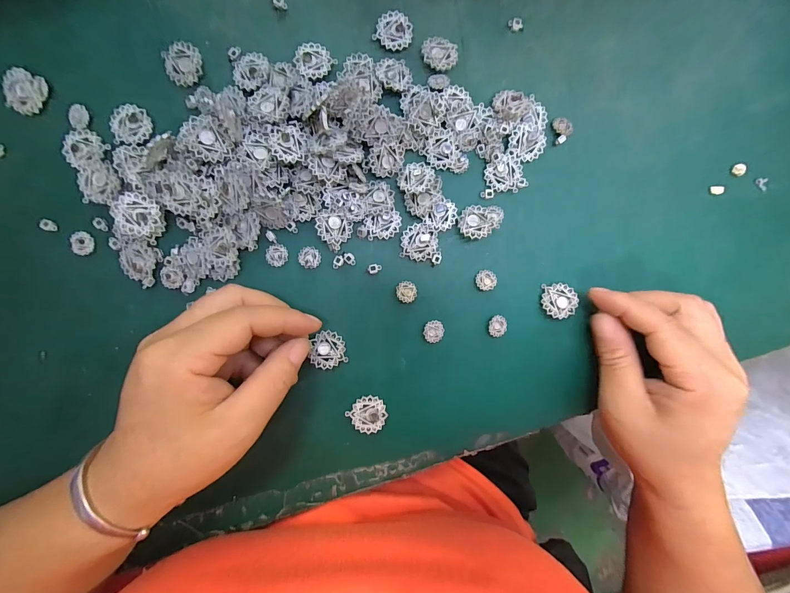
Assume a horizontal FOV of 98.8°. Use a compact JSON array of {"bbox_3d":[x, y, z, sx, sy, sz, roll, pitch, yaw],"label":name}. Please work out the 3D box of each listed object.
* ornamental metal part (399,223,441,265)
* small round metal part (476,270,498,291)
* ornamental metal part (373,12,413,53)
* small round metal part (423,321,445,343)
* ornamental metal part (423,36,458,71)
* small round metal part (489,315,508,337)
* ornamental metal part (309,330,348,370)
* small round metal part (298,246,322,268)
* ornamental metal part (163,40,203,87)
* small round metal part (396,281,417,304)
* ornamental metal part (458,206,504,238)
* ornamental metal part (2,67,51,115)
[{"bbox_3d":[0.017,-0.034,0.217,0.026,0.005,0.023,5,91,-4],"label":"ornamental metal part"},{"bbox_3d":[0.060,-0.011,0.222,0.014,0.004,0.013,0,91,-4],"label":"small round metal part"},{"bbox_3d":[0.000,-0.167,0.214,0.022,0.004,0.022,0,91,-4],"label":"ornamental metal part"},{"bbox_3d":[0.025,0.023,0.220,0.013,0.004,0.014,0,91,-4],"label":"small round metal part"},{"bbox_3d":[0.029,-0.155,0.215,0.023,0.006,0.021,-2,91,-4],"label":"ornamental metal part"},{"bbox_3d":[0.068,0.019,0.223,0.013,0.004,0.014,0,91,-4],"label":"small round metal part"},{"bbox_3d":[-0.043,0.034,0.215,0.022,0.004,0.022,-10,85,-18],"label":"ornamental metal part"},{"bbox_3d":[-0.054,-0.025,0.214,0.013,0.004,0.014,0,91,-4],"label":"small round metal part"},{"bbox_3d":[-0.128,-0.140,0.204,0.021,0.004,0.023,-1,91,-4],"label":"ornamental metal part"},{"bbox_3d":[0.008,-0.003,0.218,0.013,0.004,0.013,-2,91,-4],"label":"small round metal part"},{"bbox_3d":[0.056,-0.048,0.218,0.029,0.008,0.021,-2,92,-4],"label":"ornamental metal part"},{"bbox_3d":[-0.214,-0.118,0.196,0.017,0.010,0.023,27,90,-4],"label":"ornamental metal part"}]

